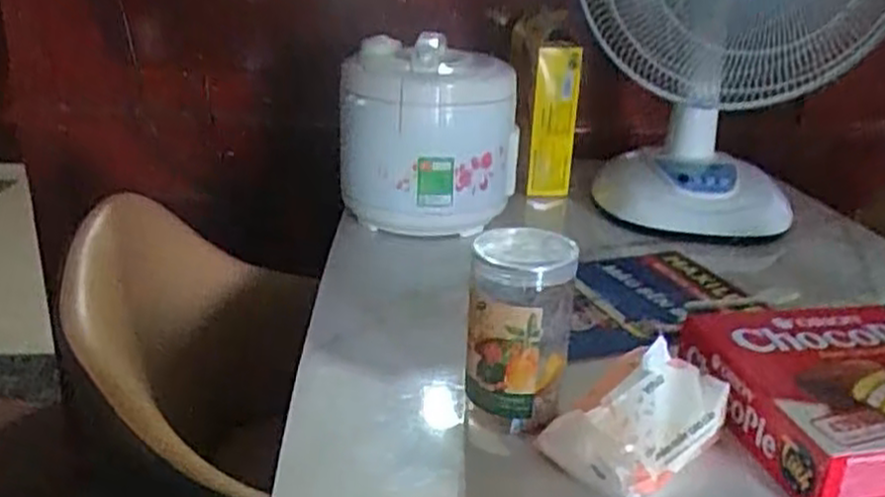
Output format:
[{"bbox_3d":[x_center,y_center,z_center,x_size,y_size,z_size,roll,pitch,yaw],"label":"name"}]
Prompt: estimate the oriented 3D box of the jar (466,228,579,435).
[{"bbox_3d":[0.062,0.070,0.645,0.082,0.156,0.080,6,23,7],"label":"jar"}]

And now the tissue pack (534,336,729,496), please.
[{"bbox_3d":[0.155,0.126,0.614,0.144,0.069,0.101,-16,29,-39],"label":"tissue pack"}]

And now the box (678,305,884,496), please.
[{"bbox_3d":[0.356,0.119,0.668,0.251,0.058,0.232,-1,23,-9],"label":"box"}]

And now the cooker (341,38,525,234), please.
[{"bbox_3d":[-0.021,-0.139,1.055,0.228,0.241,0.207,-2,23,-12],"label":"cooker"}]

